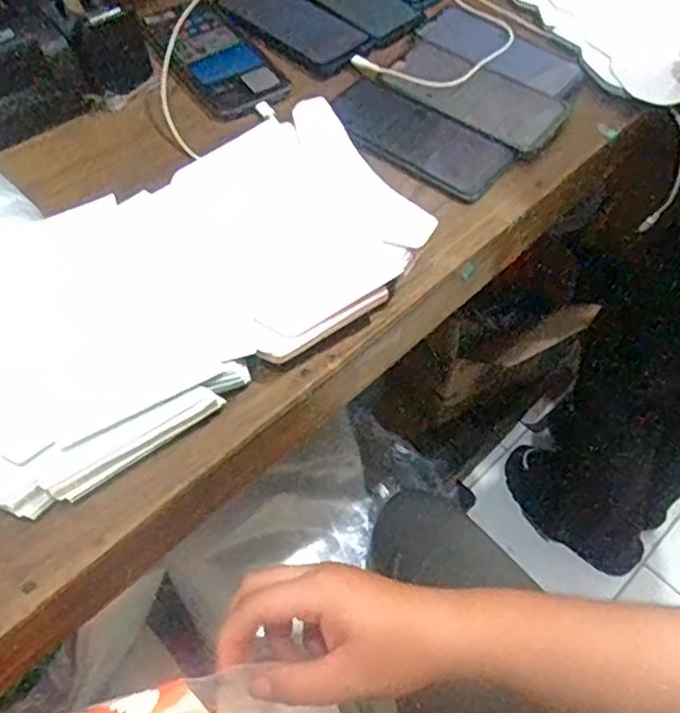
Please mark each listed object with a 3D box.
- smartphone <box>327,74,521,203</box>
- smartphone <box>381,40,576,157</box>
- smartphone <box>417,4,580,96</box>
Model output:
[{"bbox_3d":[0.063,-0.190,0.600,0.162,0.013,0.080,34,61,17],"label":"smartphone"},{"bbox_3d":[0.121,-0.242,0.629,0.164,0.009,0.081,35,61,17],"label":"smartphone"},{"bbox_3d":[0.159,-0.301,0.673,0.159,0.007,0.077,35,61,17],"label":"smartphone"}]

